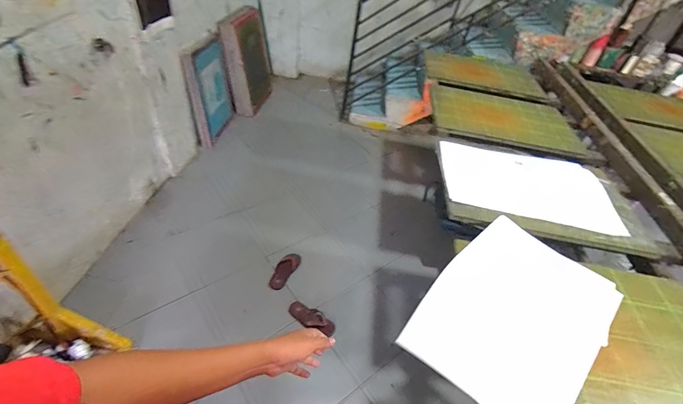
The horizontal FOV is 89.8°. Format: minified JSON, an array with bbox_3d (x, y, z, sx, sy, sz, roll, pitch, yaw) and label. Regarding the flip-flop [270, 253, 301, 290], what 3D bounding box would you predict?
[{"bbox_3d":[-0.297,0.362,1.816,0.087,0.059,0.247,22,44,14],"label":"flip-flop"}]

